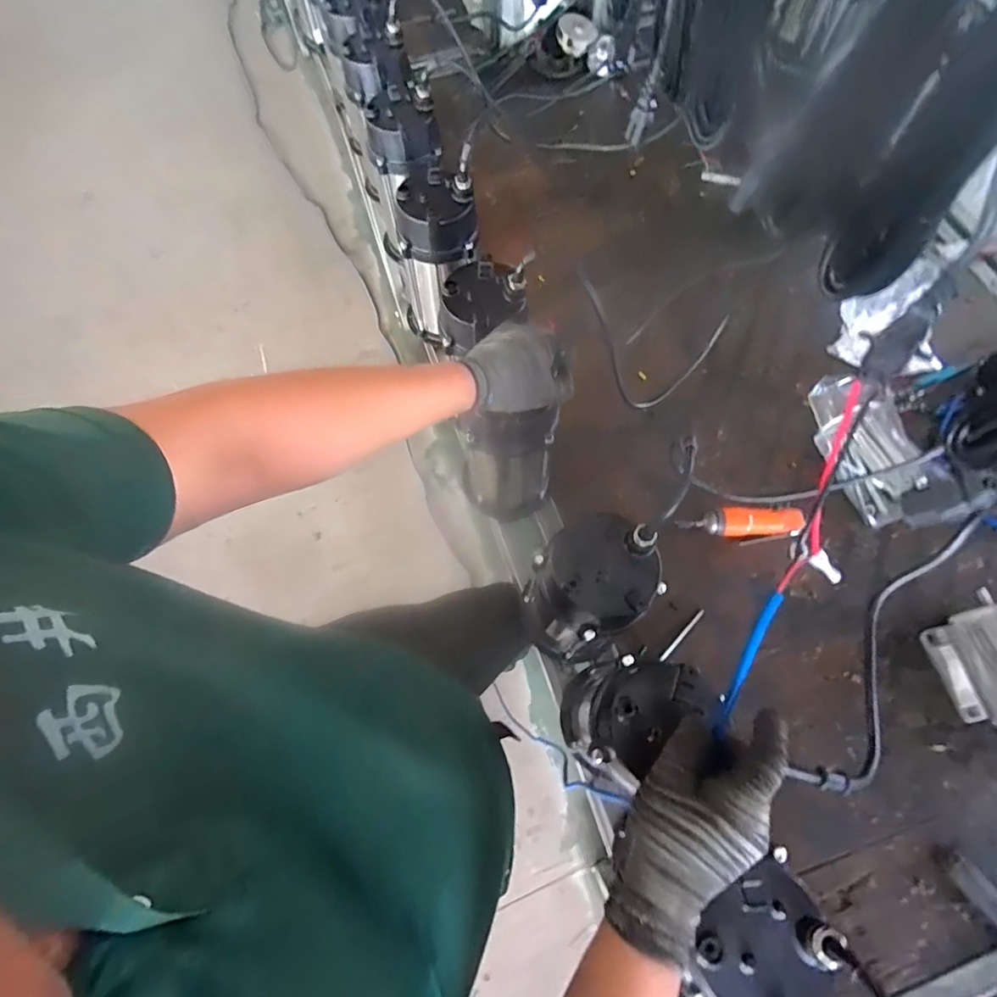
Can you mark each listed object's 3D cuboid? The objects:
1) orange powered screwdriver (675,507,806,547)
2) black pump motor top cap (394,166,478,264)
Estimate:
[{"bbox_3d":[0.363,0.037,0.773,0.178,0.033,0.052,3,68,3],"label":"orange powered screwdriver"},{"bbox_3d":[-0.092,-0.412,0.740,0.116,0.074,0.108,-1,68,2],"label":"black pump motor top cap"}]

